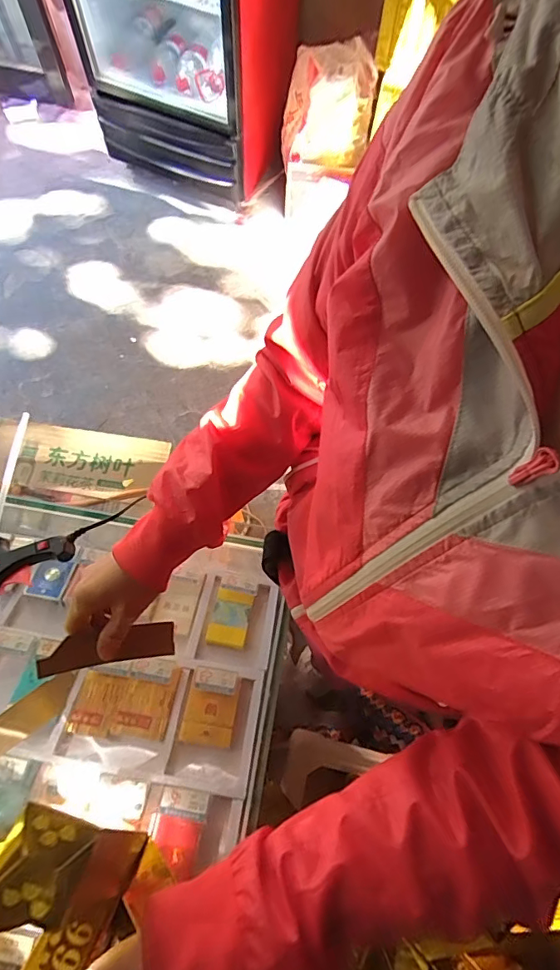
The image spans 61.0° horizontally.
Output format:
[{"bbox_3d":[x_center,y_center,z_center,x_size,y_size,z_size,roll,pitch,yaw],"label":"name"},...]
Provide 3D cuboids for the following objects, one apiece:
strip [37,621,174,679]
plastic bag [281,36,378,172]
[{"bbox_3d":[-0.158,0.149,0.440,0.117,0.008,0.033,-3,81,-21],"label":"strip"},{"bbox_3d":[0.149,-1.225,1.552,0.267,0.244,0.295,9,69,0],"label":"plastic bag"}]

